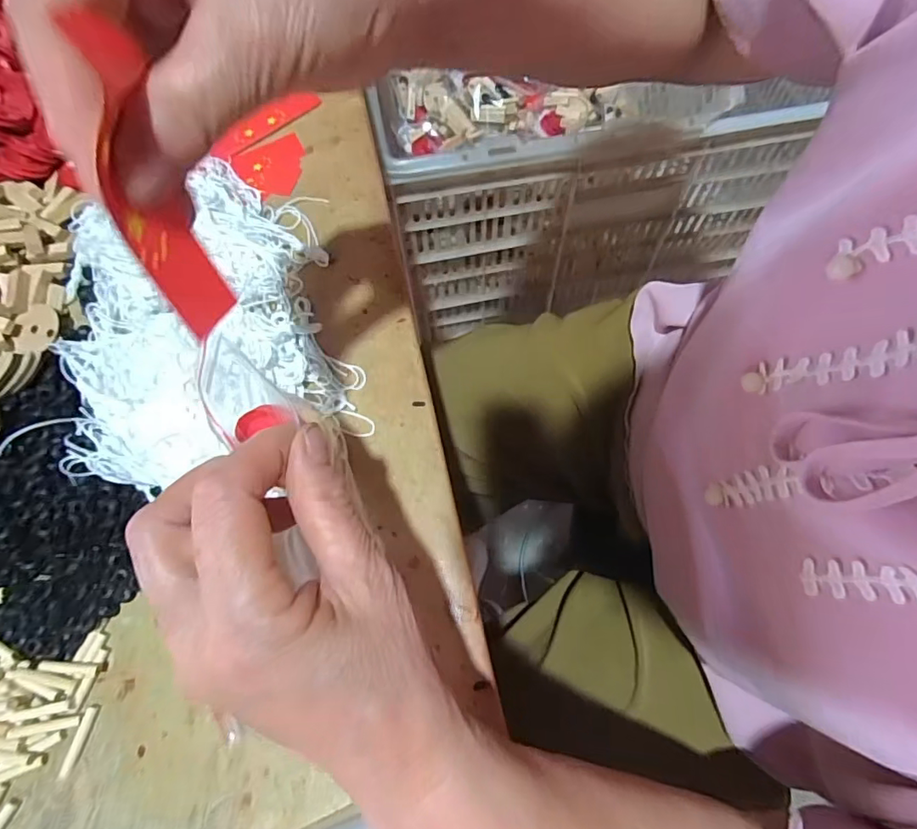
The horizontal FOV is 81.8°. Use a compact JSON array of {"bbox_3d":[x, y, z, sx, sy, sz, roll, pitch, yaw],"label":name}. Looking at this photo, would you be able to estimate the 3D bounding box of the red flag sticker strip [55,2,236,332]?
[{"bbox_3d":[-0.090,-0.066,0.155,0.014,0.029,0.084,-12,111,-3],"label":"red flag sticker strip"}]

